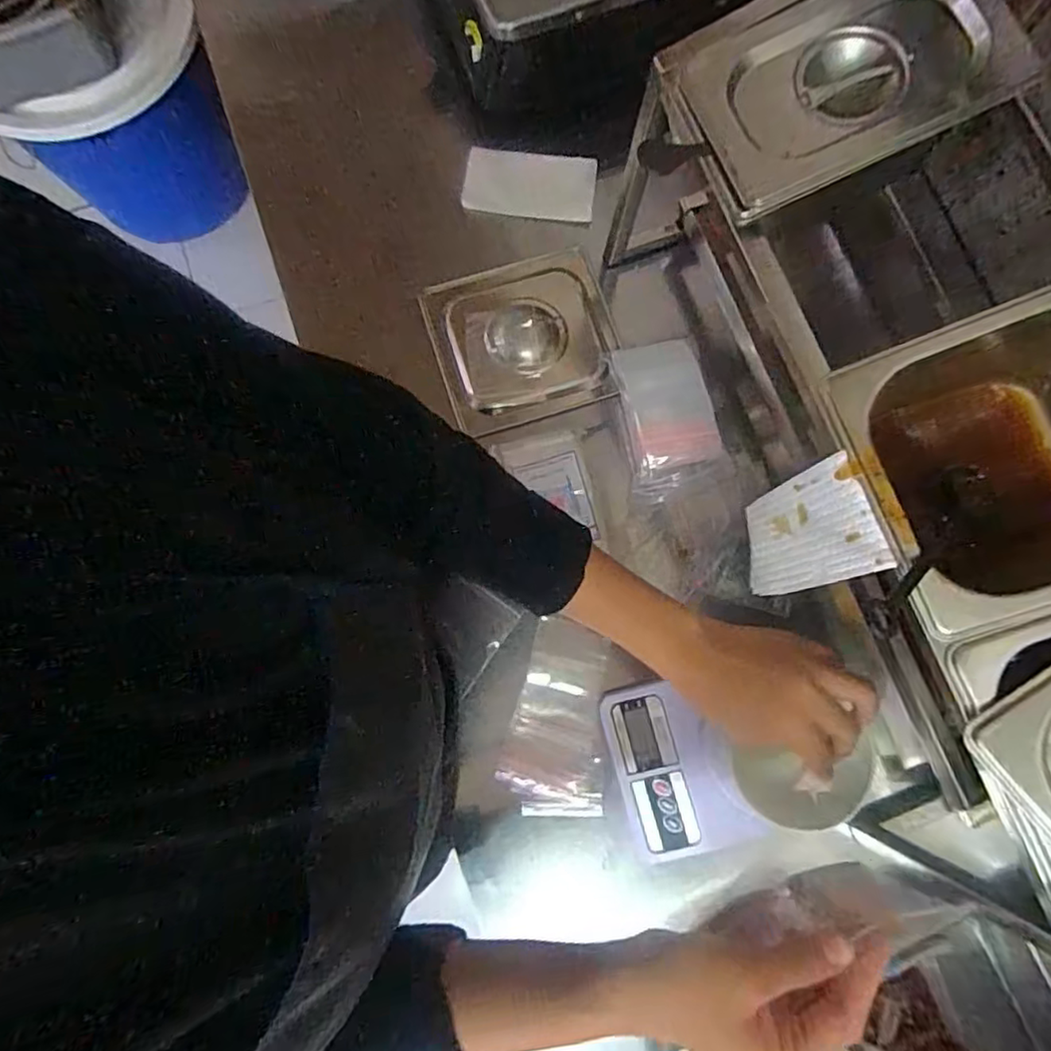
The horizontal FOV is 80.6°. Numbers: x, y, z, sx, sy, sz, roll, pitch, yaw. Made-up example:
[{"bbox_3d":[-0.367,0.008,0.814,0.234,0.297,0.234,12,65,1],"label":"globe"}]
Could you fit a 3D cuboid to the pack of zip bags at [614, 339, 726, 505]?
[{"bbox_3d":[0.130,-0.097,0.564,0.077,0.013,0.144,-10,80,16],"label":"pack of zip bags"}]

